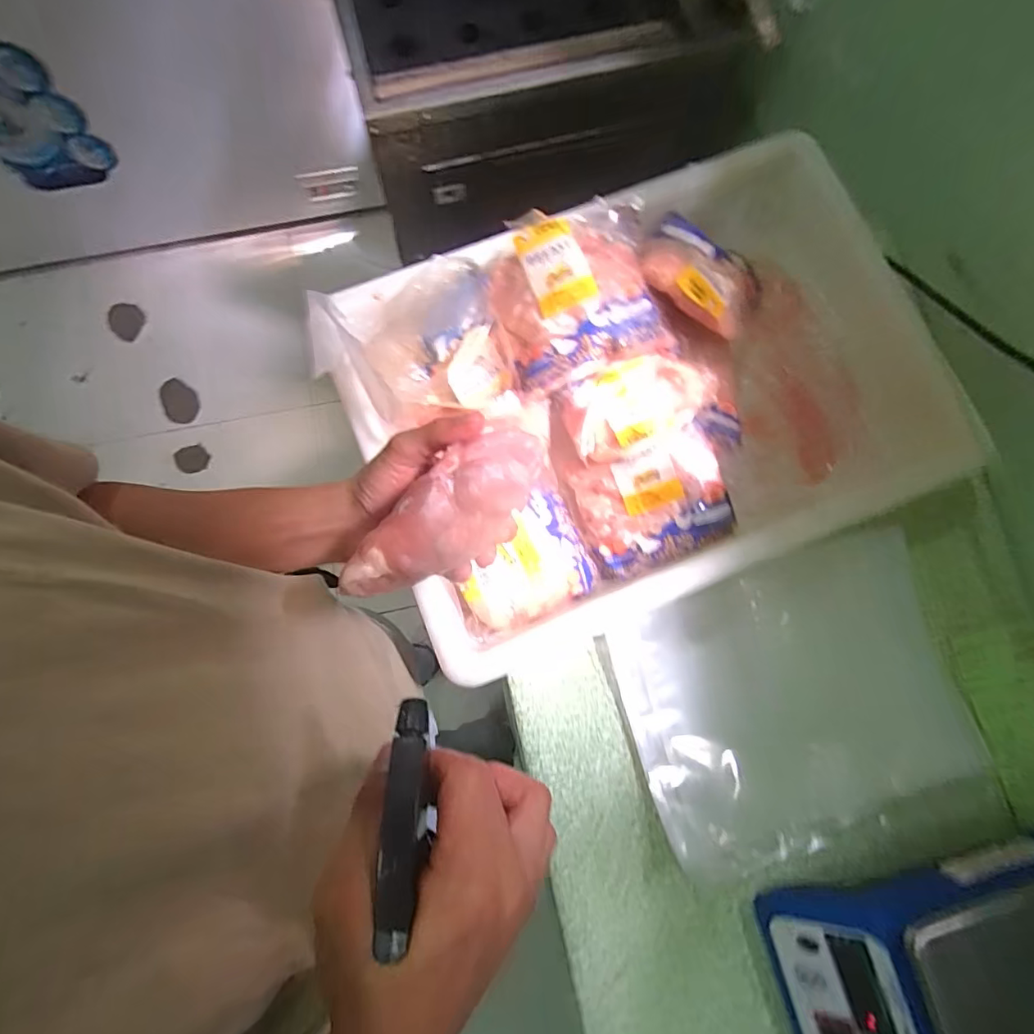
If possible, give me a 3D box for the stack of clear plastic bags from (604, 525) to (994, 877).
[{"bbox_3d":[0.283,0.184,0.541,0.338,0.026,0.258,-19,80,-5],"label":"stack of clear plastic bags"}]

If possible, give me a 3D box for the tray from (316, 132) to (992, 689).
[{"bbox_3d":[0.141,-0.134,0.544,0.591,0.119,0.414,-22,80,-5],"label":"tray"}]

